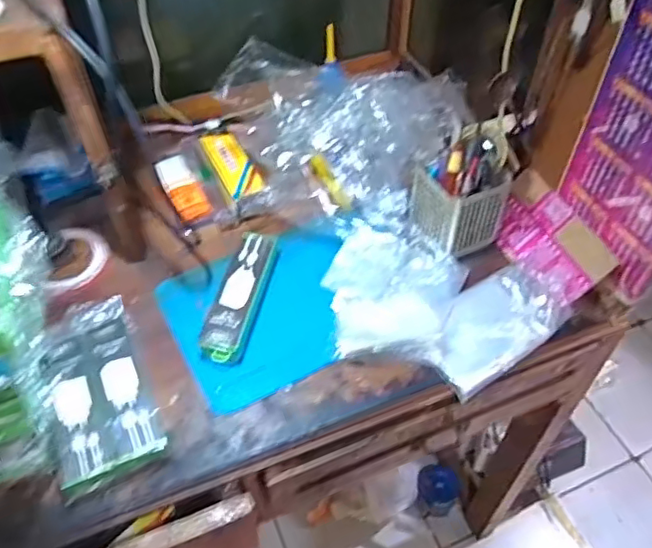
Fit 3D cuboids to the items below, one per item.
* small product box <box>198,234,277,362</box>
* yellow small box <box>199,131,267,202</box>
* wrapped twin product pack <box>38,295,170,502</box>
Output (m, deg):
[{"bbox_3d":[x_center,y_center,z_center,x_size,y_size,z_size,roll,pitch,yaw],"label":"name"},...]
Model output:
[{"bbox_3d":[-0.097,0.024,0.661,0.046,0.027,0.173,9,51,8],"label":"small product box"},{"bbox_3d":[-0.125,-0.145,0.766,0.047,0.016,0.137,-22,53,-17],"label":"yellow small box"},{"bbox_3d":[-0.229,0.110,0.586,0.092,0.036,0.206,-20,53,-16],"label":"wrapped twin product pack"}]

